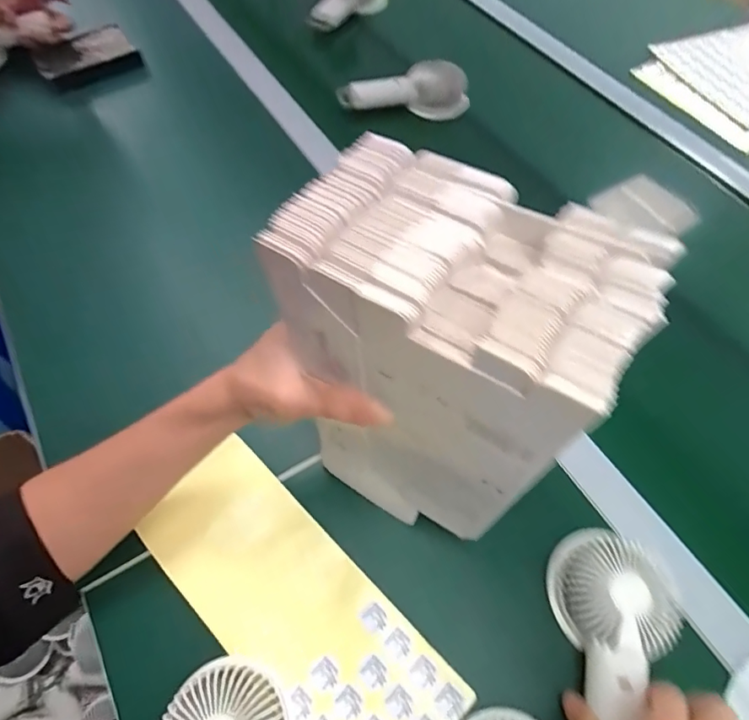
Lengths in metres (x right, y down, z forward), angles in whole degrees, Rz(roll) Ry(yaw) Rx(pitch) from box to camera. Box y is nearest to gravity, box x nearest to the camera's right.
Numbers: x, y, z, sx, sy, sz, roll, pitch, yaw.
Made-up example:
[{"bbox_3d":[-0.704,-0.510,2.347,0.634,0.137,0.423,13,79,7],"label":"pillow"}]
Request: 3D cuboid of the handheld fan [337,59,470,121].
[{"bbox_3d":[0.042,-0.382,0.698,0.179,0.074,0.034,3,60,2],"label":"handheld fan"}]

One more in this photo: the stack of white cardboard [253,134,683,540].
[{"bbox_3d":[0.036,0.021,0.288,0.137,0.246,0.089,29,63,17],"label":"stack of white cardboard"}]

